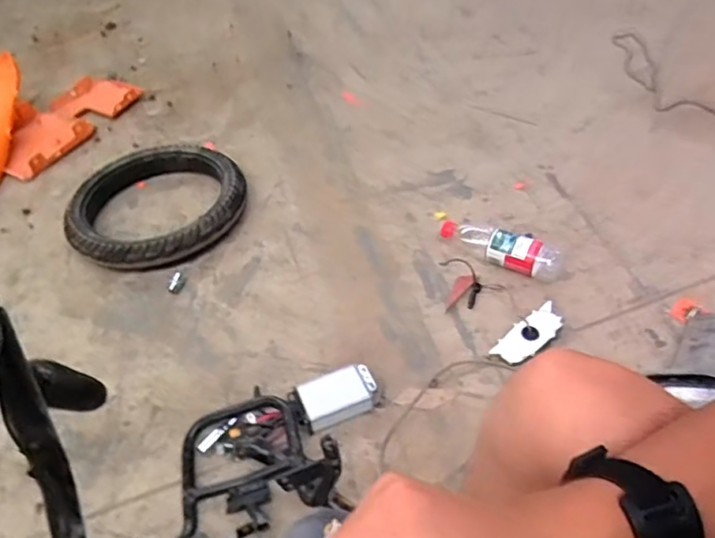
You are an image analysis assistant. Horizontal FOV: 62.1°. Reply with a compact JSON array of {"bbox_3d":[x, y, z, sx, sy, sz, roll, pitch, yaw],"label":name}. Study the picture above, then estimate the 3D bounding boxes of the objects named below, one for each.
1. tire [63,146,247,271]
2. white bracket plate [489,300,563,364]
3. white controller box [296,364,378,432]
[{"bbox_3d":[-0.416,-0.132,1.245,0.341,0.067,0.351,15,49,18],"label":"tire"},{"bbox_3d":[0.287,0.104,0.974,0.144,0.022,0.056,-37,54,-27],"label":"white bracket plate"},{"bbox_3d":[-0.028,0.193,0.902,0.109,0.032,0.073,-19,48,-13],"label":"white controller box"}]

